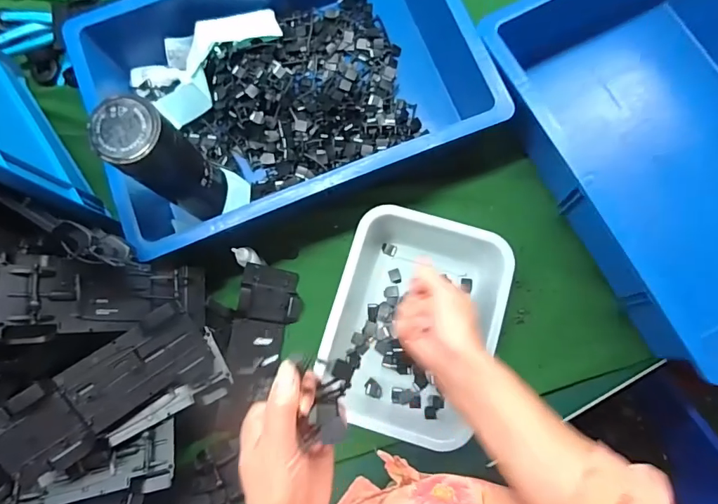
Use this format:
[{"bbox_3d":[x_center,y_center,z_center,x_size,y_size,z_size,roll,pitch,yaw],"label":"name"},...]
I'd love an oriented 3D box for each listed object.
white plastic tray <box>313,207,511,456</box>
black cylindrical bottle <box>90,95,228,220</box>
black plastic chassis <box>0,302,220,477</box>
[{"bbox_3d":[0.062,0.087,0.543,0.182,0.073,0.253,16,80,4],"label":"white plastic tray"},{"bbox_3d":[-0.195,-0.089,0.476,0.063,0.187,0.063,0,79,1],"label":"black cylindrical bottle"},{"bbox_3d":[-0.243,0.136,0.444,0.197,0.021,0.088,-34,107,-29],"label":"black plastic chassis"}]

